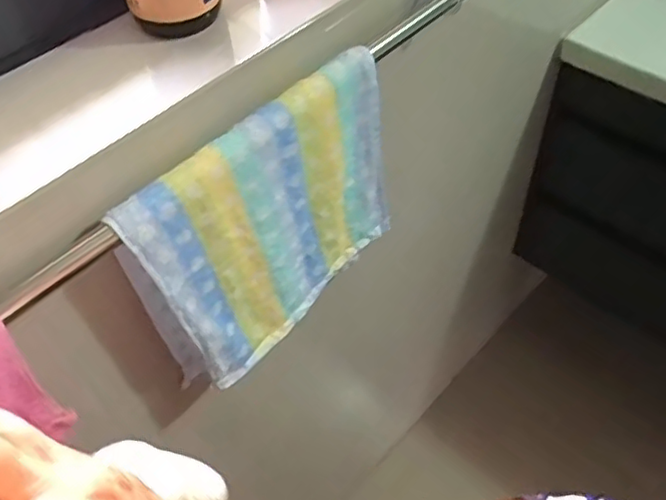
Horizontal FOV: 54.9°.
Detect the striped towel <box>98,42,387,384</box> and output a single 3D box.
[{"bbox_3d":[-0.046,-0.017,0.536,0.249,0.216,0.045,-38,58,-24],"label":"striped towel"}]

